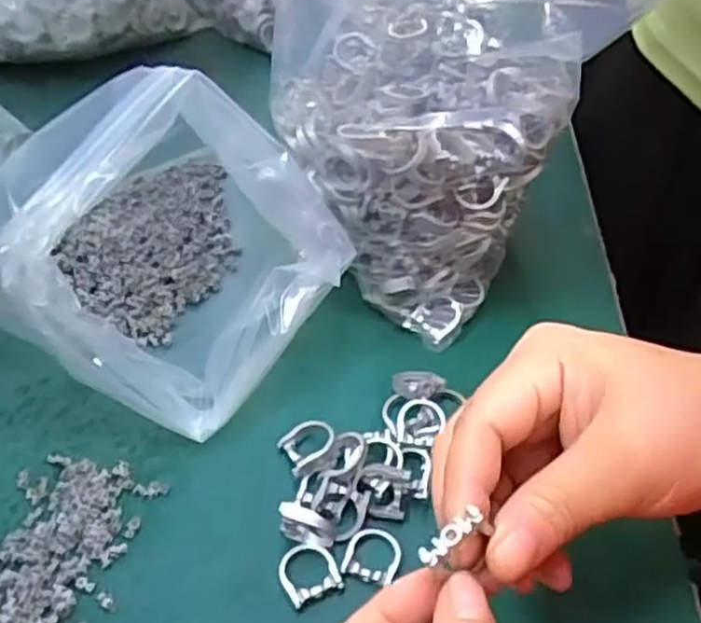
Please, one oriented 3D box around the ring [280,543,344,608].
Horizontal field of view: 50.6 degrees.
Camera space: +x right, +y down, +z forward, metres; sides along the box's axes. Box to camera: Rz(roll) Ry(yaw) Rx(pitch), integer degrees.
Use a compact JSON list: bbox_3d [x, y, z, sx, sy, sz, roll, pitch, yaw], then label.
[{"bbox_3d":[-0.017,0.104,0.297,0.023,0.005,0.023,-20,53,-19],"label":"ring"}]

